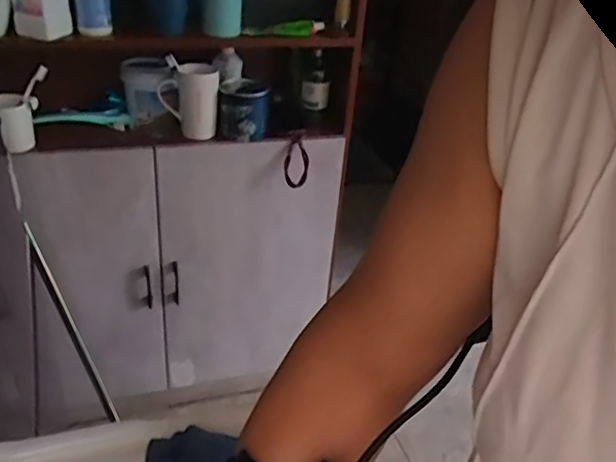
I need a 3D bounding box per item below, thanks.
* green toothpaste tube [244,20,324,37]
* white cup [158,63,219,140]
[{"bbox_3d":[-0.048,-0.424,1.257,0.173,0.030,0.021,-9,35,-22],"label":"green toothpaste tube"},{"bbox_3d":[-0.260,-0.287,1.316,0.123,0.143,0.094,-1,32,-11],"label":"white cup"}]

